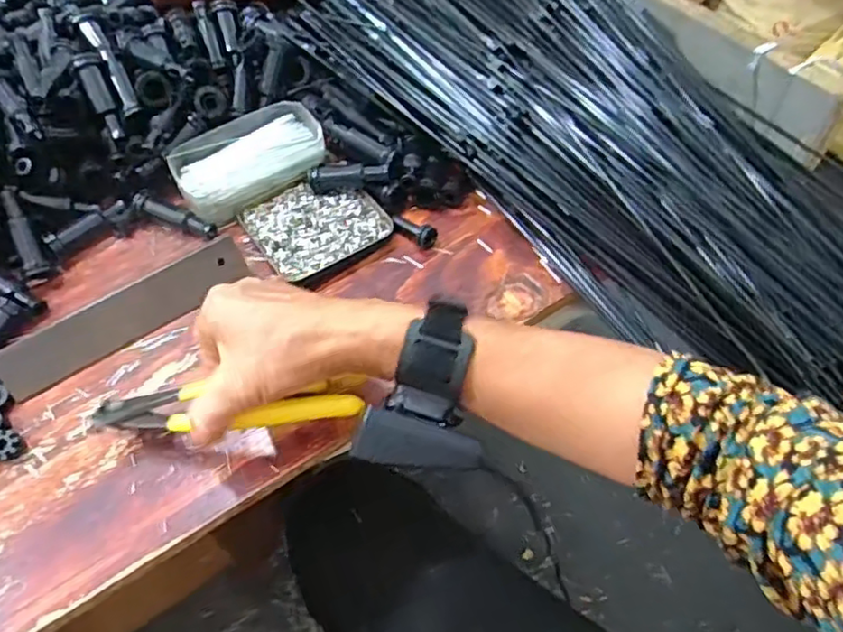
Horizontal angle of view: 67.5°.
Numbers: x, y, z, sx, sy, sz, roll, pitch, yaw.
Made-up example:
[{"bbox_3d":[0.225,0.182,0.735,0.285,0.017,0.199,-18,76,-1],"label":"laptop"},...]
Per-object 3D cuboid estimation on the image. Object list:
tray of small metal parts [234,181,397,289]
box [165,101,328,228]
[{"bbox_3d":[-0.083,-0.074,0.496,0.094,0.008,0.094,-32,61,-18],"label":"tray of small metal parts"},{"bbox_3d":[-0.140,-0.127,0.517,0.119,0.032,0.069,-32,61,-18],"label":"box"}]

